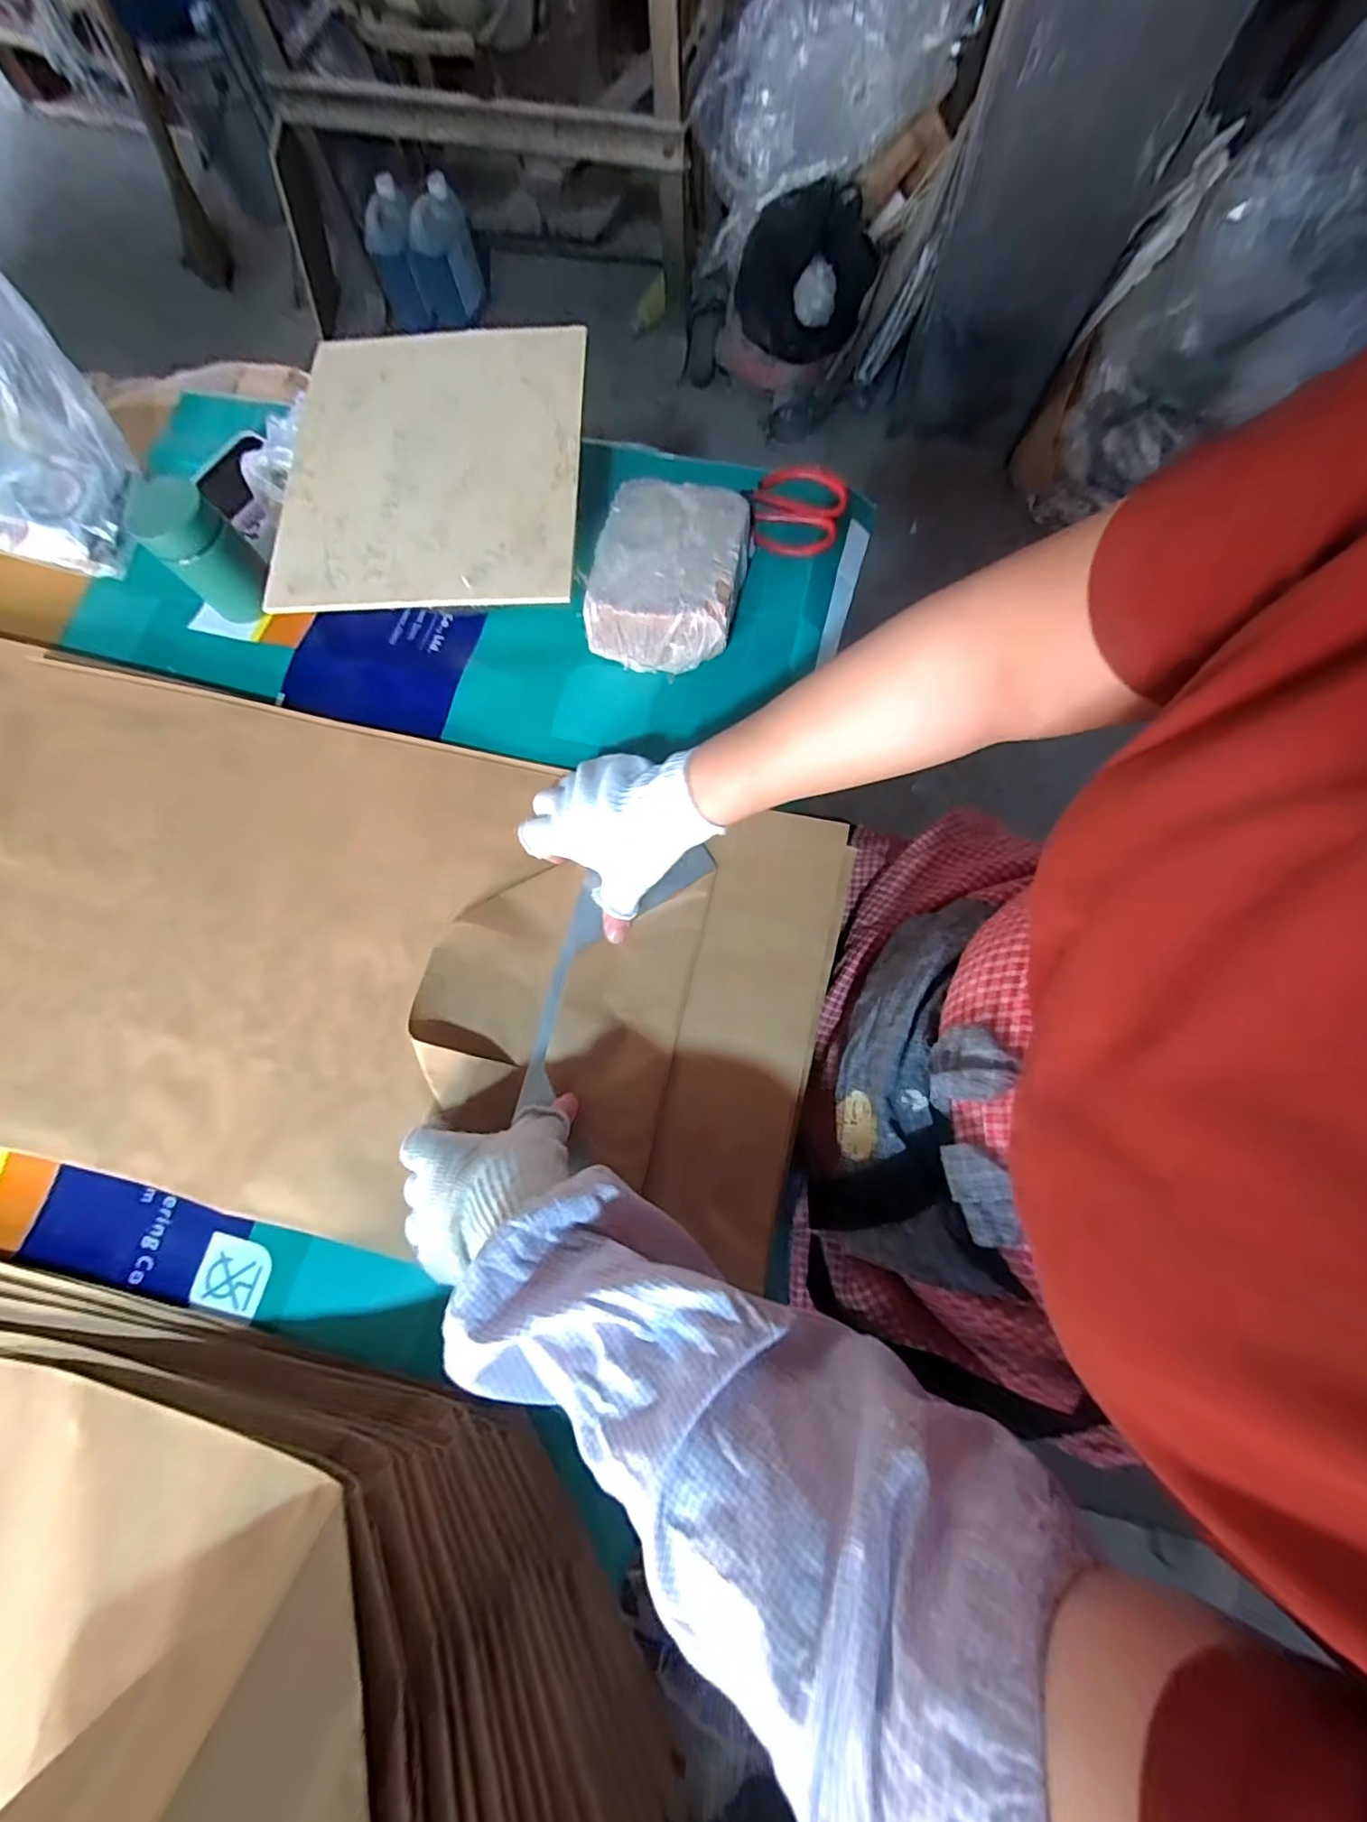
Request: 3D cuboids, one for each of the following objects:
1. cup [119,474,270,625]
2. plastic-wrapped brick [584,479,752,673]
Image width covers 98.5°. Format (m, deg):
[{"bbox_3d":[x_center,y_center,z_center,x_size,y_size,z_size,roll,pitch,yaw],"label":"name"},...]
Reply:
[{"bbox_3d":[-0.409,-0.306,0.497,0.072,0.092,0.062,36,77,11],"label":"cup"},{"bbox_3d":[-0.011,-0.281,0.492,0.117,0.058,0.147,11,74,5],"label":"plastic-wrapped brick"}]

